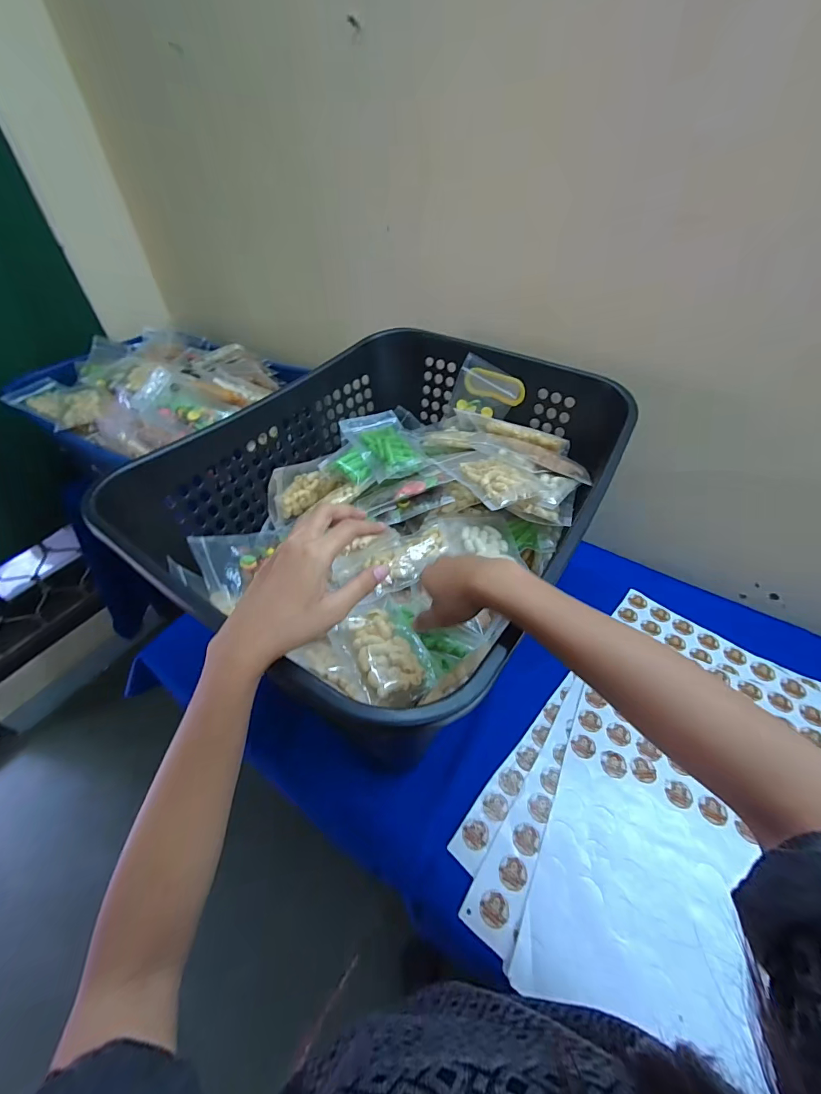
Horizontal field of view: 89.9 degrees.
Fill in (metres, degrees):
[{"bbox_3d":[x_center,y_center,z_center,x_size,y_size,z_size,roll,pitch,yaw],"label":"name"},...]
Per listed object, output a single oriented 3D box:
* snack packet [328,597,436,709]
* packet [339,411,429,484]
[{"bbox_3d":[-0.030,0.113,0.454,0.081,0.027,0.137,-25,52,-21],"label":"snack packet"},{"bbox_3d":[-0.042,-0.172,0.660,0.093,0.023,0.178,-21,50,-18],"label":"packet"}]

